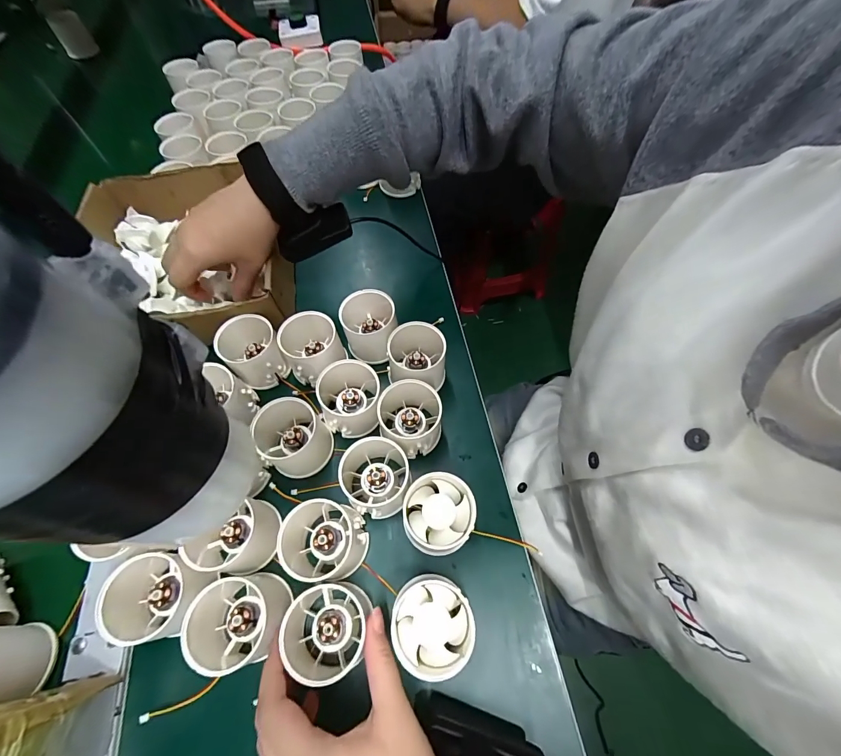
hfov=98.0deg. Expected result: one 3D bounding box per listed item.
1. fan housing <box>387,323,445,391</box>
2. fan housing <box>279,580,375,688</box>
[{"bbox_3d":[-0.003,-0.027,0.346,0.056,0.049,0.056,4,63,4],"label":"fan housing"},{"bbox_3d":[-0.062,0.168,0.242,0.056,0.053,0.053,-1,63,1],"label":"fan housing"}]

